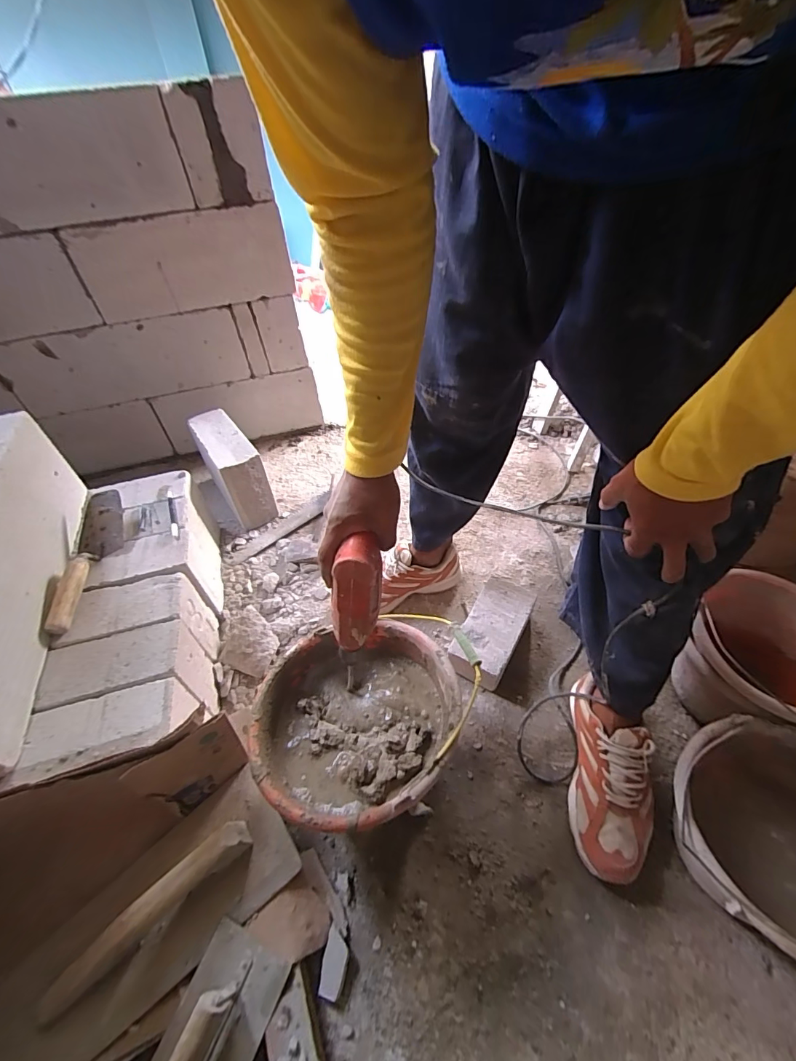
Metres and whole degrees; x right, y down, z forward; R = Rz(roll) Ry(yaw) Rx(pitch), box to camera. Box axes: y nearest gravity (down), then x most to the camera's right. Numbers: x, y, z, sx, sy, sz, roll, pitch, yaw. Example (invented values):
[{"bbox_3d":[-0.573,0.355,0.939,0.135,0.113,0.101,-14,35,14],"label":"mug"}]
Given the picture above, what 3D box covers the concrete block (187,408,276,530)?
[{"bbox_3d":[-0.435,-0.164,1.108,0.101,0.197,0.293,-29,51,-21],"label":"concrete block"}]

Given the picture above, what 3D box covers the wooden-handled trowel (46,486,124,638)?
[{"bbox_3d":[-0.561,0.045,0.758,0.073,0.058,0.292,-10,46,-5],"label":"wooden-handled trowel"}]

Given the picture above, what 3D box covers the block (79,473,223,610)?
[{"bbox_3d":[-0.513,0.042,0.904,0.208,0.208,0.317,-16,47,-11],"label":"block"}]

